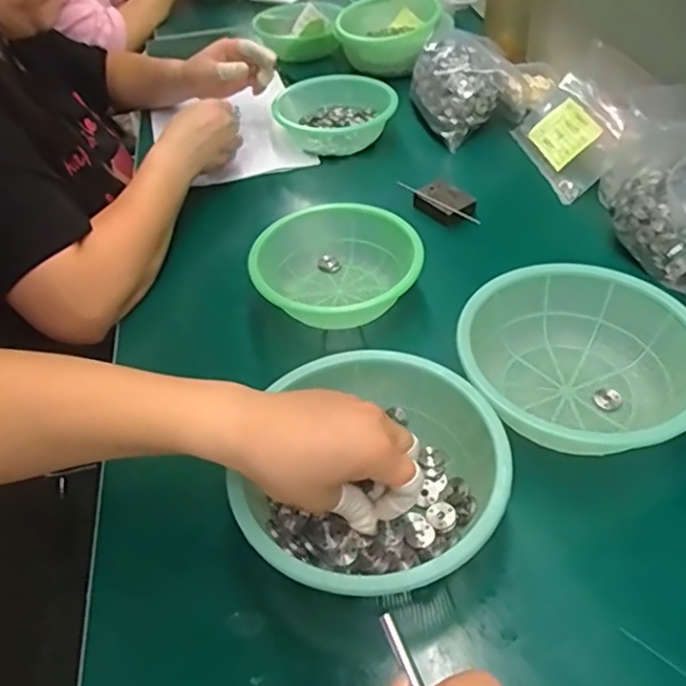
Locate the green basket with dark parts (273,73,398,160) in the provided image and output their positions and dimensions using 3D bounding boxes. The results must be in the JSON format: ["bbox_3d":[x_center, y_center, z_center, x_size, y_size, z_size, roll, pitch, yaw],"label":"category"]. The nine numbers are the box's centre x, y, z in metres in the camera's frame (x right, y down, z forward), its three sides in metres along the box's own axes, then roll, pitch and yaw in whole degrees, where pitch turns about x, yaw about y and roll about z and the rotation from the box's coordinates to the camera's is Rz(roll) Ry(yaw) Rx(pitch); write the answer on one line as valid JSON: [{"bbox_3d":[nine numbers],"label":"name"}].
[{"bbox_3d":[-0.013,-0.318,0.854,0.159,0.052,0.134,-12,46,-7],"label":"green basket with dark parts"}]

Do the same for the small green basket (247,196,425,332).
[{"bbox_3d":[-0.006,-0.068,0.617,0.159,0.070,0.151,-7,45,-1],"label":"small green basket"}]

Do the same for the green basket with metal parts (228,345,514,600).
[{"bbox_3d":[0.025,0.093,0.438,0.172,0.060,0.182,-2,48,3],"label":"green basket with metal parts"}]

